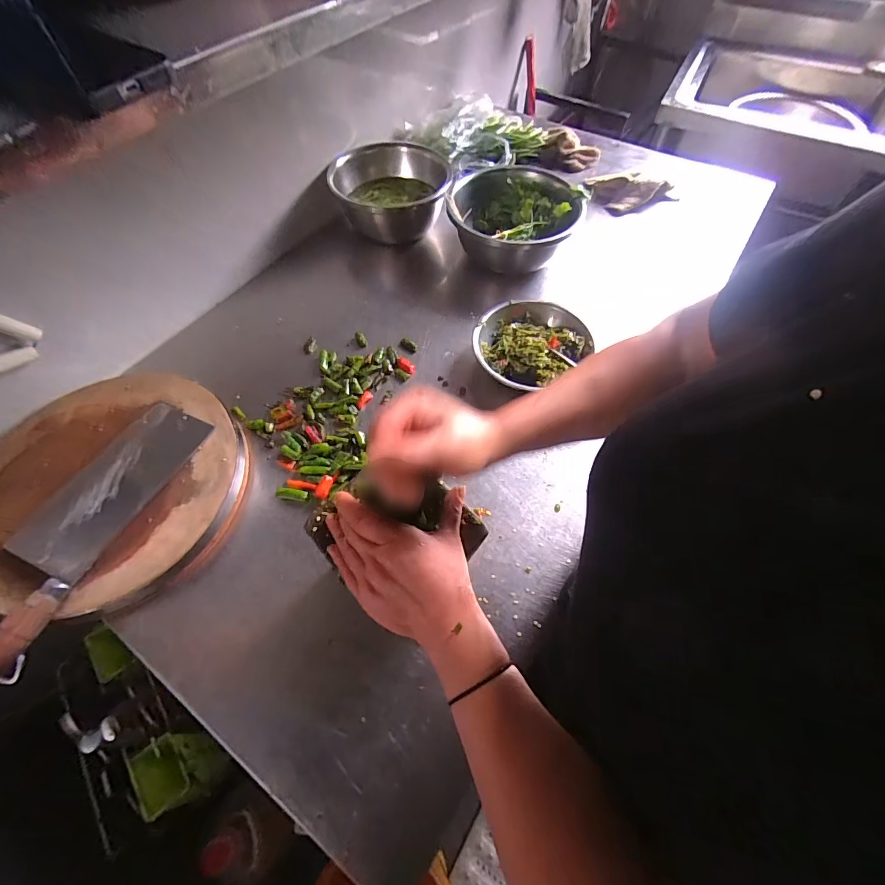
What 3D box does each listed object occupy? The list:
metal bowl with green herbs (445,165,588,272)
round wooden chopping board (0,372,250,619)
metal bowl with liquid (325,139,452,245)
[{"bbox_3d":[0.131,-0.413,0.769,0.233,0.089,0.235,0,60,0],"label":"metal bowl with green herbs"},{"bbox_3d":[-0.431,0.050,0.530,0.319,0.047,0.312,0,60,0],"label":"round wooden chopping board"},{"bbox_3d":[-0.096,-0.490,0.807,0.223,0.111,0.234,0,60,0],"label":"metal bowl with liquid"}]

